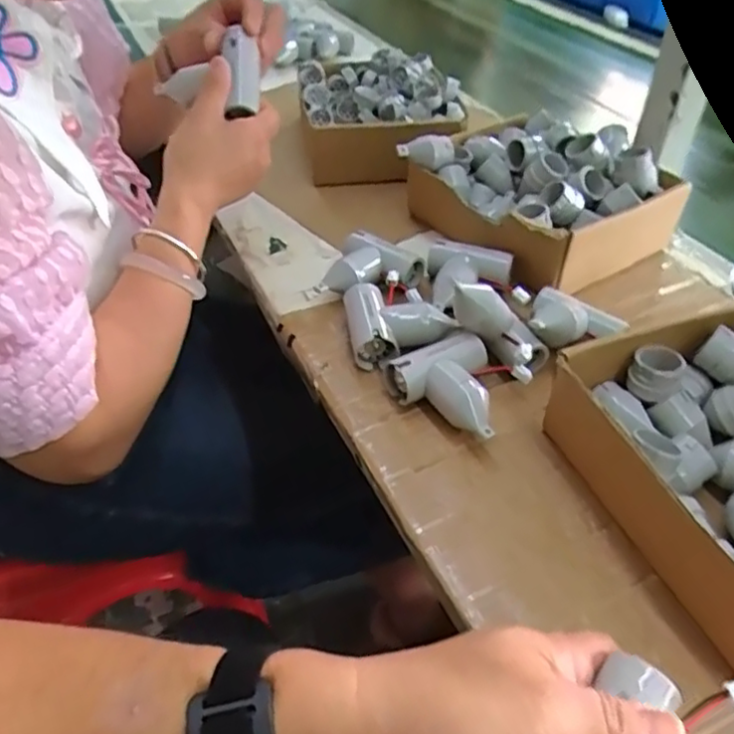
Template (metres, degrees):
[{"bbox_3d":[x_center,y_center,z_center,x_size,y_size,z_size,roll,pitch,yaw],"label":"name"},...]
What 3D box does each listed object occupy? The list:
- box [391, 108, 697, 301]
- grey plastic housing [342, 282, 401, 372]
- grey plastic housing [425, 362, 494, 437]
[{"bbox_3d":[0.166,-0.168,0.639,0.198,0.091,0.218,-28,49,-29],"label":"box"},{"bbox_3d":[0.000,-0.037,0.529,0.035,0.032,0.075,-8,43,-10],"label":"grey plastic housing"},{"bbox_3d":[0.066,0.027,0.464,0.029,0.034,0.060,-25,48,-26],"label":"grey plastic housing"}]

